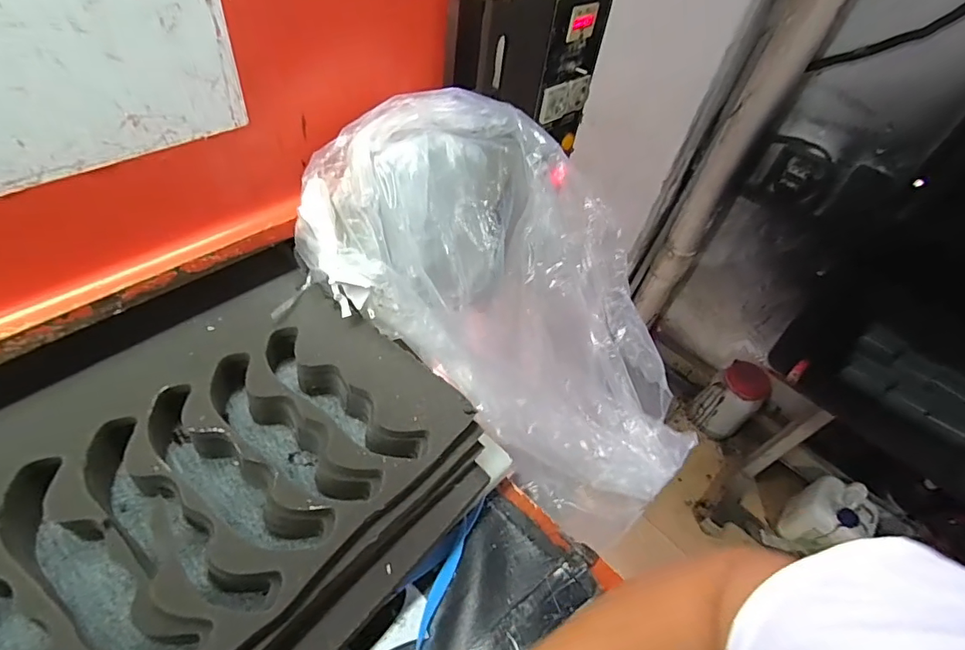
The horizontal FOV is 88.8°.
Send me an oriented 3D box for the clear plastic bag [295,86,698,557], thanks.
[{"bbox_3d":[0.048,-0.020,0.590,0.435,0.371,0.281,26,51,20],"label":"clear plastic bag"}]

